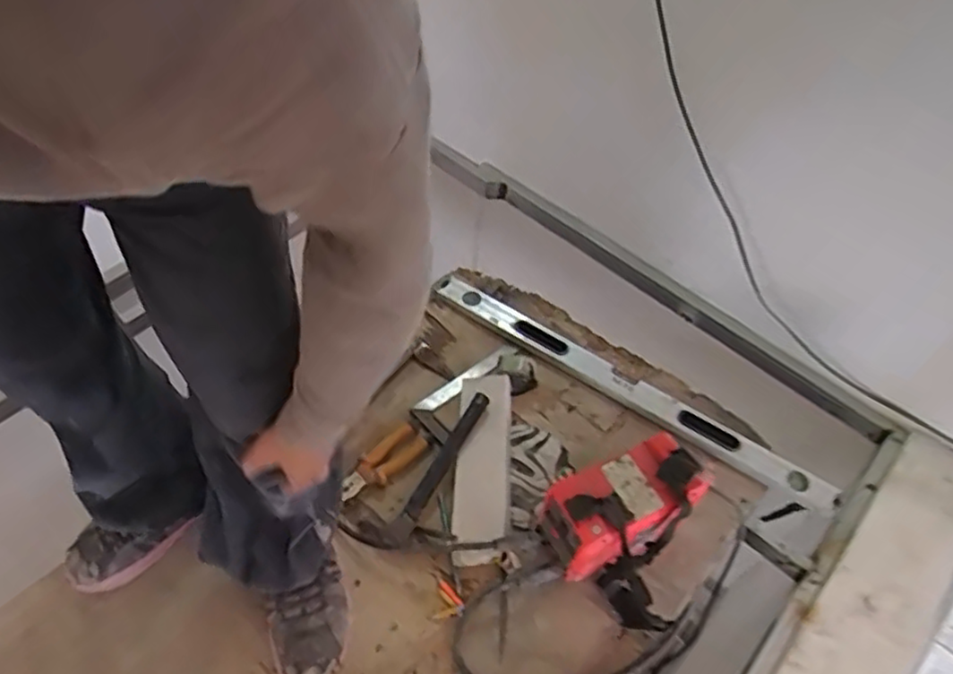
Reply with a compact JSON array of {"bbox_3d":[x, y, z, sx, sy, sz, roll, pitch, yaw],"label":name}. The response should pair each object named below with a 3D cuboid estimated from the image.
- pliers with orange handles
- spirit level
[{"bbox_3d":[-0.144,0.193,1.051,0.058,0.021,0.150,35,57,19],"label":"pliers with orange handles"},{"bbox_3d":[0.255,0.079,1.181,0.745,0.032,0.066,30,56,16],"label":"spirit level"}]

